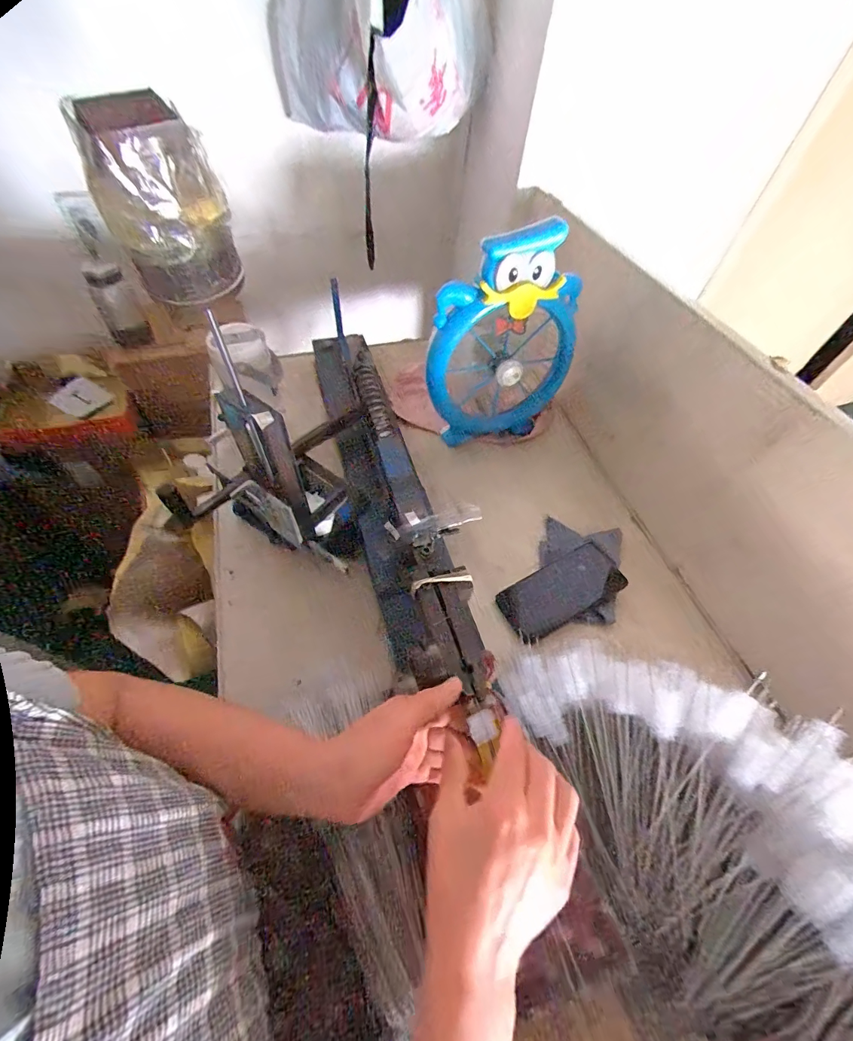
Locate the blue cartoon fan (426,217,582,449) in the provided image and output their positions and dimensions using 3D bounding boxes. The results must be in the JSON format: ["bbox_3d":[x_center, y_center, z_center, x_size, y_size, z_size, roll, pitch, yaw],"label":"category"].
[{"bbox_3d":[0.119,-0.242,0.616,0.215,0.296,0.069,-17,58,-16],"label":"blue cartoon fan"}]

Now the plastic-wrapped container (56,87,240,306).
[{"bbox_3d":[-0.140,-0.167,0.227,0.057,0.081,0.049,-22,60,-18],"label":"plastic-wrapped container"}]

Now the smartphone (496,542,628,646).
[{"bbox_3d":[0.176,0.093,0.548,0.156,0.005,0.075,-28,66,-5],"label":"smartphone"}]

